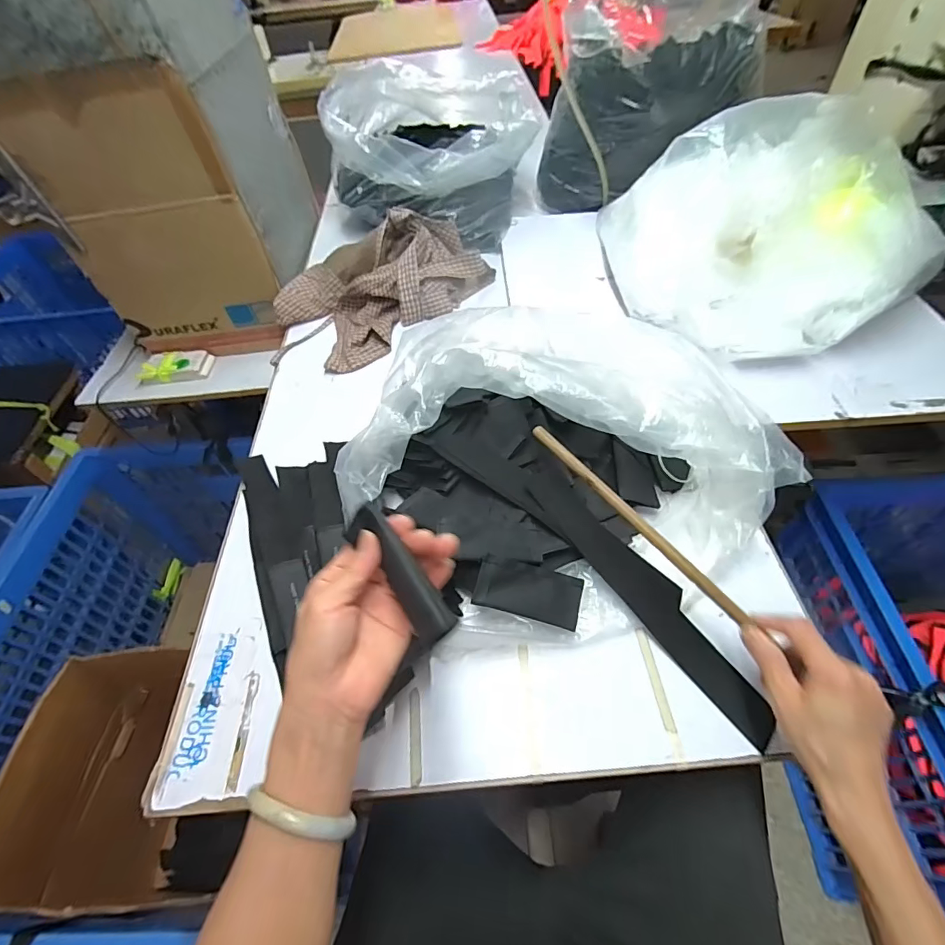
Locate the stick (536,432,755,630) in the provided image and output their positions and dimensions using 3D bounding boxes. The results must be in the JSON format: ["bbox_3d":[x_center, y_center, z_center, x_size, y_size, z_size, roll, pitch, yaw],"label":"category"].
[{"bbox_3d":[0.148,0.040,0.444,0.011,0.014,0.250,-35,67,-20],"label":"stick"}]

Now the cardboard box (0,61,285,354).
[{"bbox_3d":[-0.486,-0.373,0.744,0.290,0.396,0.077,0,52,5],"label":"cardboard box"}]

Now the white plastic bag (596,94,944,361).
[{"bbox_3d":[0.427,-0.351,0.659,0.355,0.206,0.322,-26,54,-14],"label":"white plastic bag"}]

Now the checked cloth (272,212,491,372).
[{"bbox_3d":[-0.164,-0.341,0.818,0.345,0.103,0.229,-39,58,-23],"label":"checked cloth"}]

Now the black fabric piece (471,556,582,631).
[{"bbox_3d":[0.056,0.116,0.459,0.104,0.007,0.051,17,70,-5],"label":"black fabric piece"}]

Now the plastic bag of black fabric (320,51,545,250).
[{"bbox_3d":[-0.077,-0.671,0.970,0.383,0.211,0.340,17,56,18],"label":"plastic bag of black fabric"}]

